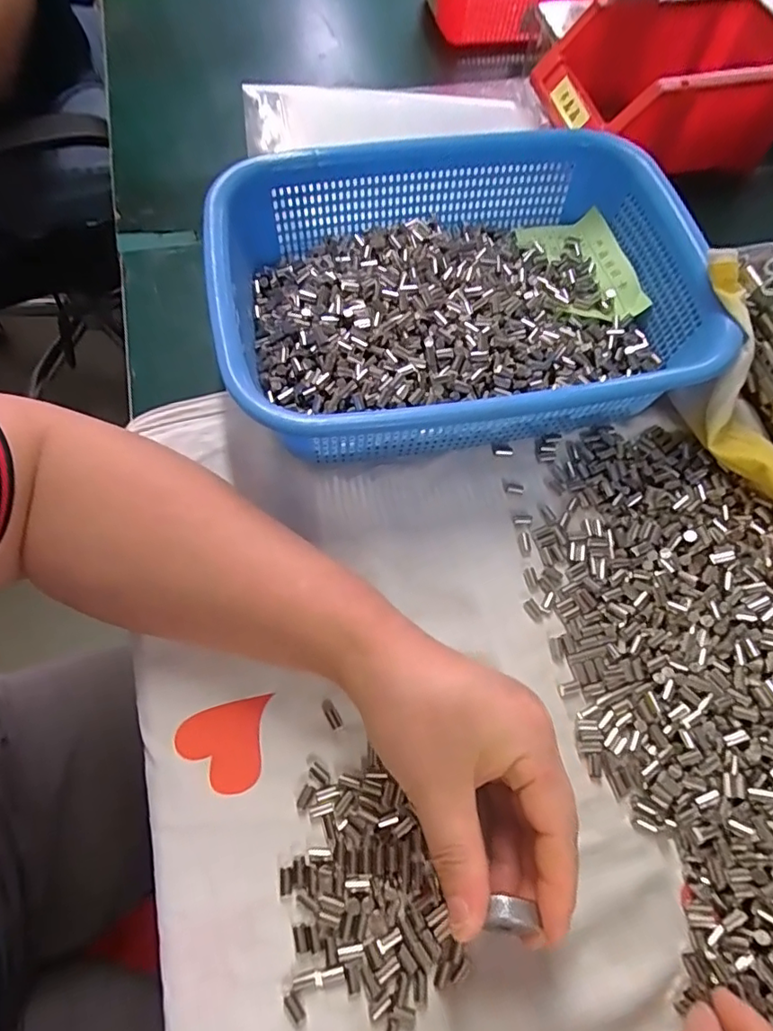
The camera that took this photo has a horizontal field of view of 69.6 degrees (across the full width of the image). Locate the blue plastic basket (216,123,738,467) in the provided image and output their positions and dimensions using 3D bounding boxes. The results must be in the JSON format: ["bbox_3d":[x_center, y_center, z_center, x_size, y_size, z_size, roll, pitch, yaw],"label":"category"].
[{"bbox_3d":[0.042,-0.133,0.344,0.270,0.076,0.207,-11,67,-6],"label":"blue plastic basket"}]

